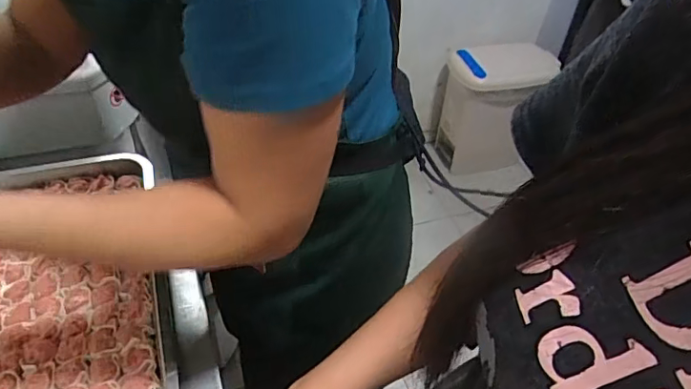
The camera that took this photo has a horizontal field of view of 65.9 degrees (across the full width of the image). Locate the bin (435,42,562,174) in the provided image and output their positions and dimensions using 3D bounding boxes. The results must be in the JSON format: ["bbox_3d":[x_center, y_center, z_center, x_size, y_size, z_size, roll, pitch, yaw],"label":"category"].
[{"bbox_3d":[0.535,-0.294,1.889,0.366,0.401,0.203,-6,44,-12],"label":"bin"}]

